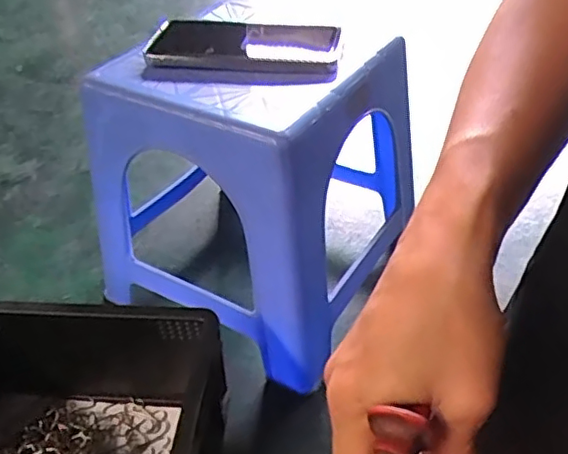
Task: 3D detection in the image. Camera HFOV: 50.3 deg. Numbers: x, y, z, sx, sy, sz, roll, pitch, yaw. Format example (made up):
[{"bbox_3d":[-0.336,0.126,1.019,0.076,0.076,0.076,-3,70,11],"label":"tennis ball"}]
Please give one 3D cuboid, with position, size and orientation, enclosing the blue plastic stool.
[{"bbox_3d":[-0.032,-0.039,0.603,0.259,0.267,0.232,18,44,23],"label":"blue plastic stool"}]

